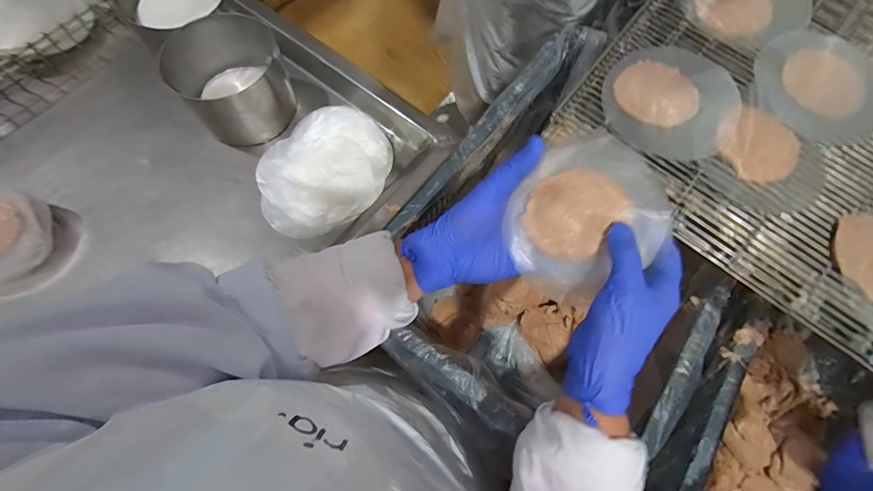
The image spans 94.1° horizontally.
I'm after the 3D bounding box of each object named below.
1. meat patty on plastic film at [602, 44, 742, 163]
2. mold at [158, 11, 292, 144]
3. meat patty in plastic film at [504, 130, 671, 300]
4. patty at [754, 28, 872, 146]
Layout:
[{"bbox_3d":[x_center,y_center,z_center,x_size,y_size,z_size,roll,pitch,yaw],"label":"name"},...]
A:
[{"bbox_3d":[0.225,-0.140,0.392,0.118,0.012,0.127,0,71,-1],"label":"meat patty on plastic film"},{"bbox_3d":[-0.286,-0.230,0.573,0.136,0.097,0.135,0,71,-1],"label":"mold"},{"bbox_3d":[0.118,-0.025,0.330,0.126,0.022,0.107,-37,80,8],"label":"meat patty in plastic film"},{"bbox_3d":[0.367,-0.154,0.388,0.115,0.010,0.118,0,71,-1],"label":"patty"}]

